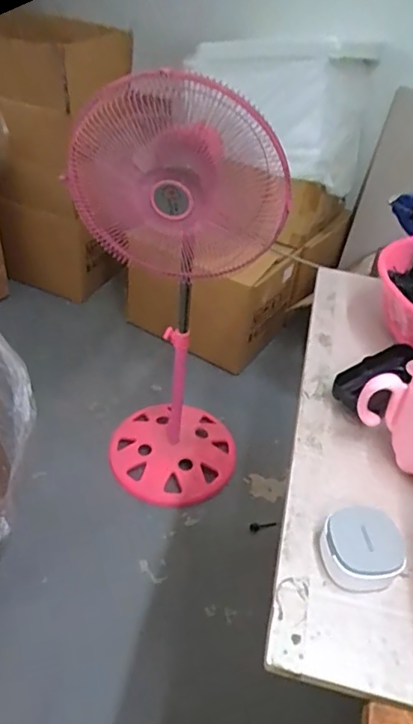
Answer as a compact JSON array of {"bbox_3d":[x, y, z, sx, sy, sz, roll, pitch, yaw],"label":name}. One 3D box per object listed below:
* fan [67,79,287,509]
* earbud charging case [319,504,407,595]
[{"bbox_3d":[-0.067,-0.122,1.114,0.329,0.910,0.327,4,42,-3],"label":"fan"},{"bbox_3d":[0.112,0.135,0.402,0.050,0.034,0.049,-6,43,-15],"label":"earbud charging case"}]

